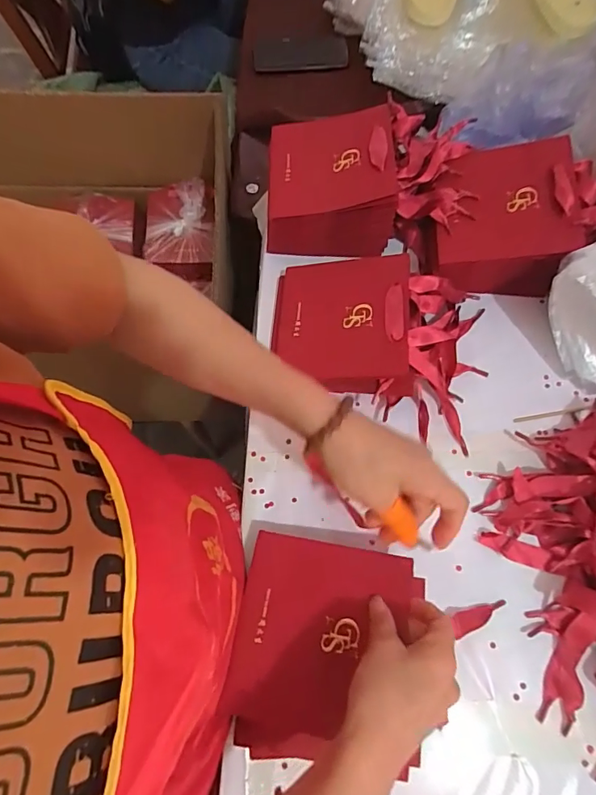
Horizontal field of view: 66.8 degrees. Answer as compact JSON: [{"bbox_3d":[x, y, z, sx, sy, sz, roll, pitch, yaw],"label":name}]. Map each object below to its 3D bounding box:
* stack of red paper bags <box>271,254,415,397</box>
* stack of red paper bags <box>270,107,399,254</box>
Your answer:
[{"bbox_3d":[0.044,-0.078,0.472,0.137,0.051,0.153,1,69,2],"label":"stack of red paper bags"},{"bbox_3d":[0.035,-0.250,0.519,0.133,0.089,0.138,0,69,2],"label":"stack of red paper bags"}]

